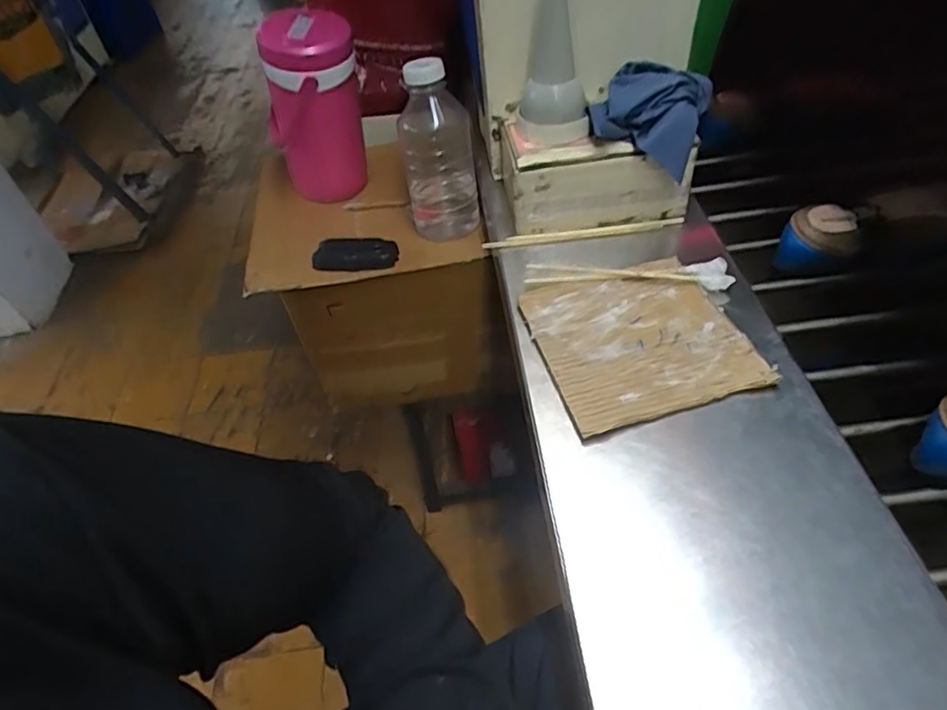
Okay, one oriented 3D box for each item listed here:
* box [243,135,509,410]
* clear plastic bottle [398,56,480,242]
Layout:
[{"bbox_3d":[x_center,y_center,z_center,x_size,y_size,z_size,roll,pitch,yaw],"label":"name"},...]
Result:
[{"bbox_3d":[-0.141,-0.118,0.972,0.311,0.295,0.298,-9,46,-2],"label":"box"},{"bbox_3d":[-0.045,-0.274,0.799,0.091,0.220,0.099,-3,46,4],"label":"clear plastic bottle"}]

